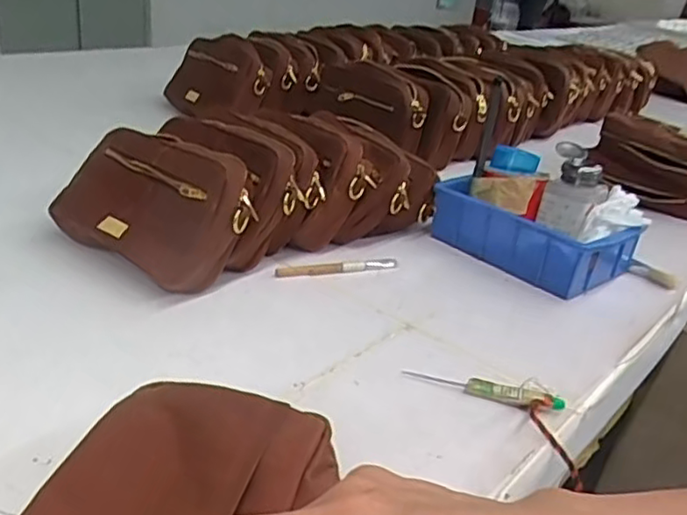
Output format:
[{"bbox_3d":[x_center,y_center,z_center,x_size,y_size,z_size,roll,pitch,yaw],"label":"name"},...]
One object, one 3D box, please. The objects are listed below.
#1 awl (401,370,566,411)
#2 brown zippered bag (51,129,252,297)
[{"bbox_3d":[0.103,0.096,0.489,0.116,0.015,0.012,14,27,15],"label":"awl"},{"bbox_3d":[-0.177,-0.055,0.614,0.204,0.129,0.058,25,-13,32],"label":"brown zippered bag"}]

